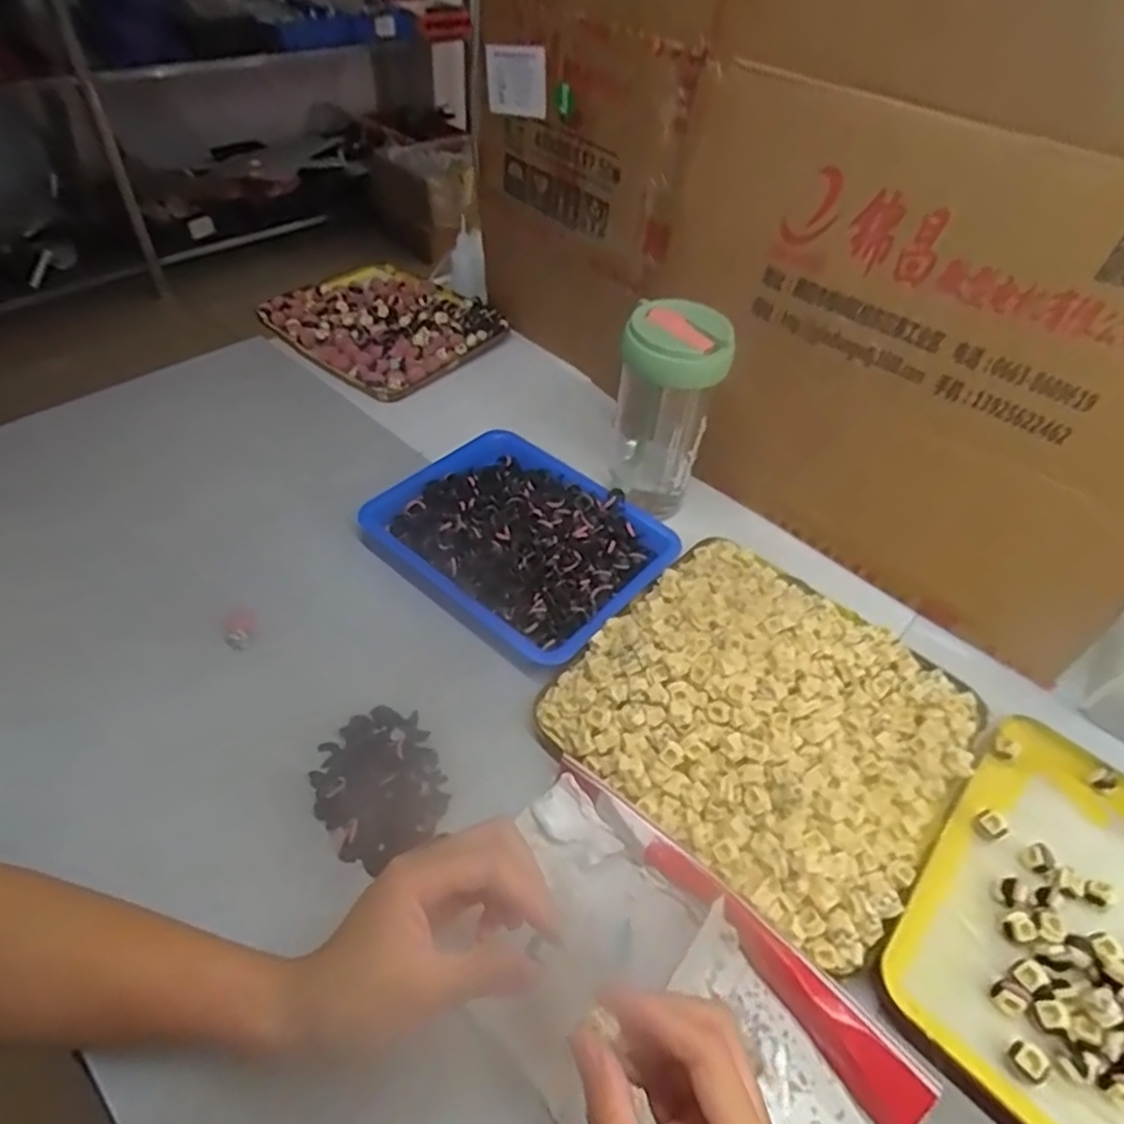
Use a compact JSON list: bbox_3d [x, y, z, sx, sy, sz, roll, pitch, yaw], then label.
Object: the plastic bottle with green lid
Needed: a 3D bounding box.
[{"bbox_3d":[0.085,-0.116,0.559,0.081,0.178,0.068,8,51,4],"label":"plastic bottle with green lid"}]

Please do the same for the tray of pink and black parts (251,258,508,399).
[{"bbox_3d":[-0.211,-0.284,0.785,0.228,0.031,0.203,33,57,23],"label":"tray of pink and black parts"}]

